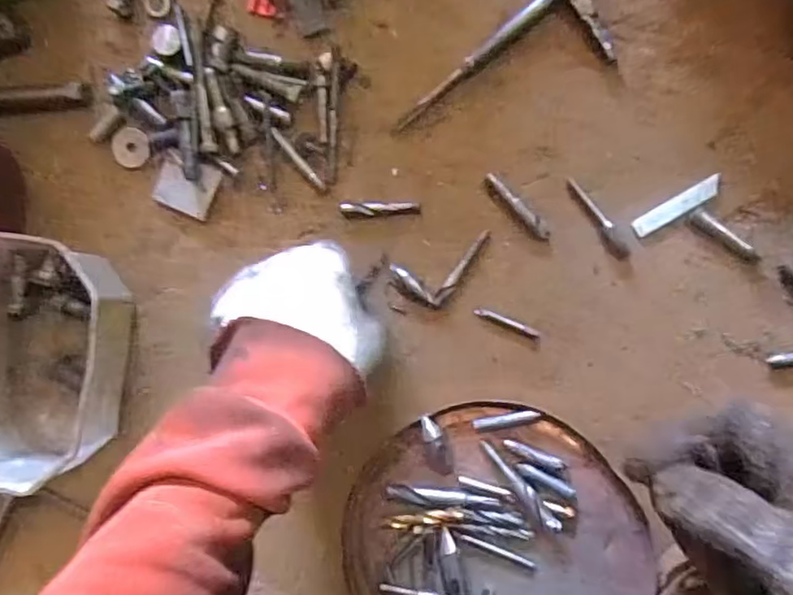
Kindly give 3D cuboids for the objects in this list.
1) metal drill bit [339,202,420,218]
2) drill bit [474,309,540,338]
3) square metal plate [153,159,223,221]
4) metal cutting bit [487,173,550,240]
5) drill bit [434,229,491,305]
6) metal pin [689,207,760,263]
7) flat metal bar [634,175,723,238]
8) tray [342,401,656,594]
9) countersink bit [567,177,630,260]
[{"bbox_3d":[-0.012,-0.065,0.448,0.058,0.007,0.011,-1,95,9],"label":"metal drill bit"},{"bbox_3d":[0.079,0.018,0.432,0.048,0.004,0.006,21,98,6],"label":"drill bit"},{"bbox_3d":[-0.163,-0.087,0.471,0.049,0.004,0.042,23,105,8],"label":"square metal plate"},{"bbox_3d":[0.085,-0.064,0.427,0.060,0.009,0.009,44,100,2],"label":"metal cutting bit"},{"bbox_3d":[0.047,-0.021,0.436,0.009,0.005,0.062,36,99,4],"label":"drill bit"},{"bbox_3d":[0.215,-0.041,0.398,0.051,0.009,0.010,40,99,3],"label":"metal pin"},{"bbox_3d":[0.189,-0.061,0.408,0.061,0.004,0.014,-31,67,13],"label":"flat metal bar"},{"bbox_3d":[0.064,0.180,0.423,0.200,0.033,0.205,1,95,8],"label":"tray"},{"bbox_3d":[0.137,-0.054,0.416,0.012,0.007,0.065,-36,89,10],"label":"countersink bit"}]

